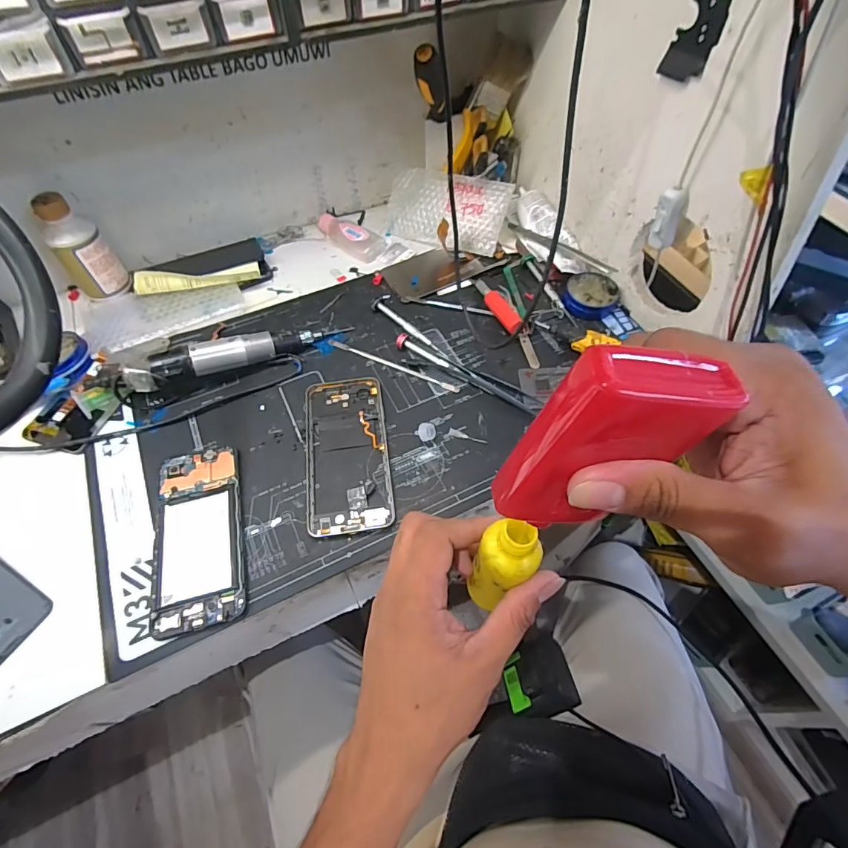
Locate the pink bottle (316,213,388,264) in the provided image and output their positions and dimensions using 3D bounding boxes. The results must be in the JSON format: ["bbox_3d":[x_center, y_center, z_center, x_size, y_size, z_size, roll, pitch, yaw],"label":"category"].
[{"bbox_3d":[-0.104,-0.253,0.615,0.102,0.023,0.043,28,62,17],"label":"pink bottle"}]

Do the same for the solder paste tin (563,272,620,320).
[{"bbox_3d":[0.201,-0.154,0.545,0.062,0.022,0.059,0,58,0],"label":"solder paste tin"}]

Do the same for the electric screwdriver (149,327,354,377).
[{"bbox_3d":[-0.179,-0.082,0.490,0.201,0.024,0.023,-17,58,-25],"label":"electric screwdriver"}]

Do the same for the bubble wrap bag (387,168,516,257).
[{"bbox_3d":[0.027,-0.285,0.602,0.166,0.019,0.091,22,103,20],"label":"bubble wrap bag"}]

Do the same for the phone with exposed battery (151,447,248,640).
[{"bbox_3d":[-0.196,0.094,0.397,0.072,0.008,0.164,-12,58,-8],"label":"phone with exposed battery"}]

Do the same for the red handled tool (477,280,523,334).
[{"bbox_3d":[0.087,-0.142,0.533,0.022,0.016,0.105,-19,59,-11],"label":"red handled tool"}]

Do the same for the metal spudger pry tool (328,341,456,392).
[{"bbox_3d":[-0.035,-0.065,0.503,0.161,0.004,0.008,22,60,14],"label":"metal spudger pry tool"}]

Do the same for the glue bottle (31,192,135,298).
[{"bbox_3d":[-0.391,-0.201,0.516,0.043,0.114,0.050,34,64,20],"label":"glue bottle"}]

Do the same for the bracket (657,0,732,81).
[{"bbox_3d":[0.216,-0.309,0.363,0.007,0.057,0.040,-28,62,-17],"label":"bracket"}]

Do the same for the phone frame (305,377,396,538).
[{"bbox_3d":[-0.075,0.025,0.443,0.078,0.007,0.167,-7,58,-4],"label":"phone frame"}]

